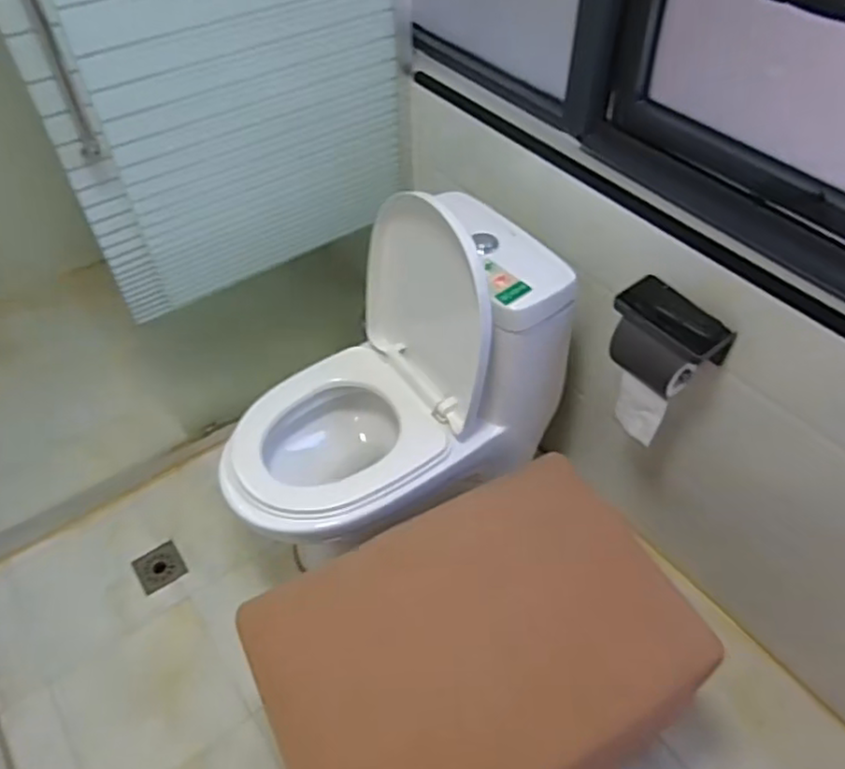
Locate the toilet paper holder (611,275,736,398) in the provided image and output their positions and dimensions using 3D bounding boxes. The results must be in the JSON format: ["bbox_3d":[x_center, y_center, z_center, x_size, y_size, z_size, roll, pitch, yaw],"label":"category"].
[{"bbox_3d":[0.392,-0.069,1.099,0.108,0.151,0.180,-36,57,-27],"label":"toilet paper holder"}]

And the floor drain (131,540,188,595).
[{"bbox_3d":[-0.592,0.407,1.524,0.095,0.009,0.101,-29,54,-23],"label":"floor drain"}]

